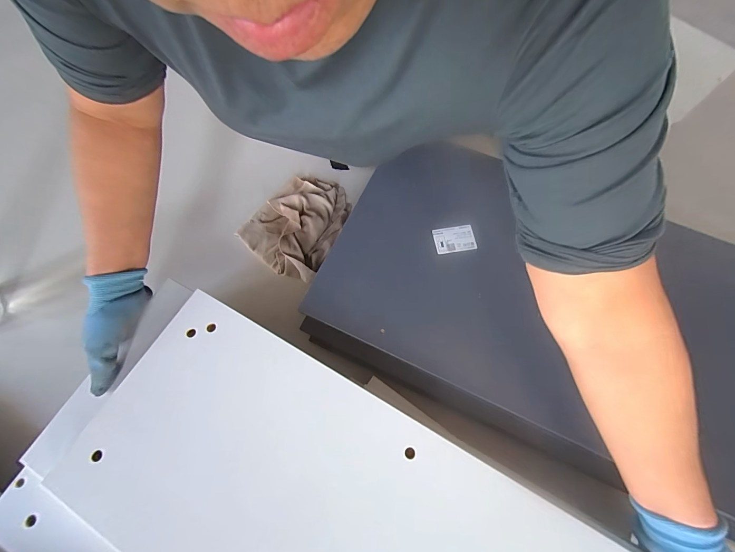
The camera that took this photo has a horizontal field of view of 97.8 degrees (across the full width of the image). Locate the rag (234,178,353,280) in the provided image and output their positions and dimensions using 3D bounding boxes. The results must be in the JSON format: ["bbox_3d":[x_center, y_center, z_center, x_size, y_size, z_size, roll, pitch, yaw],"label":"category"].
[{"bbox_3d":[-0.124,-0.098,0.559,0.147,0.030,0.193,21,71,8],"label":"rag"}]

